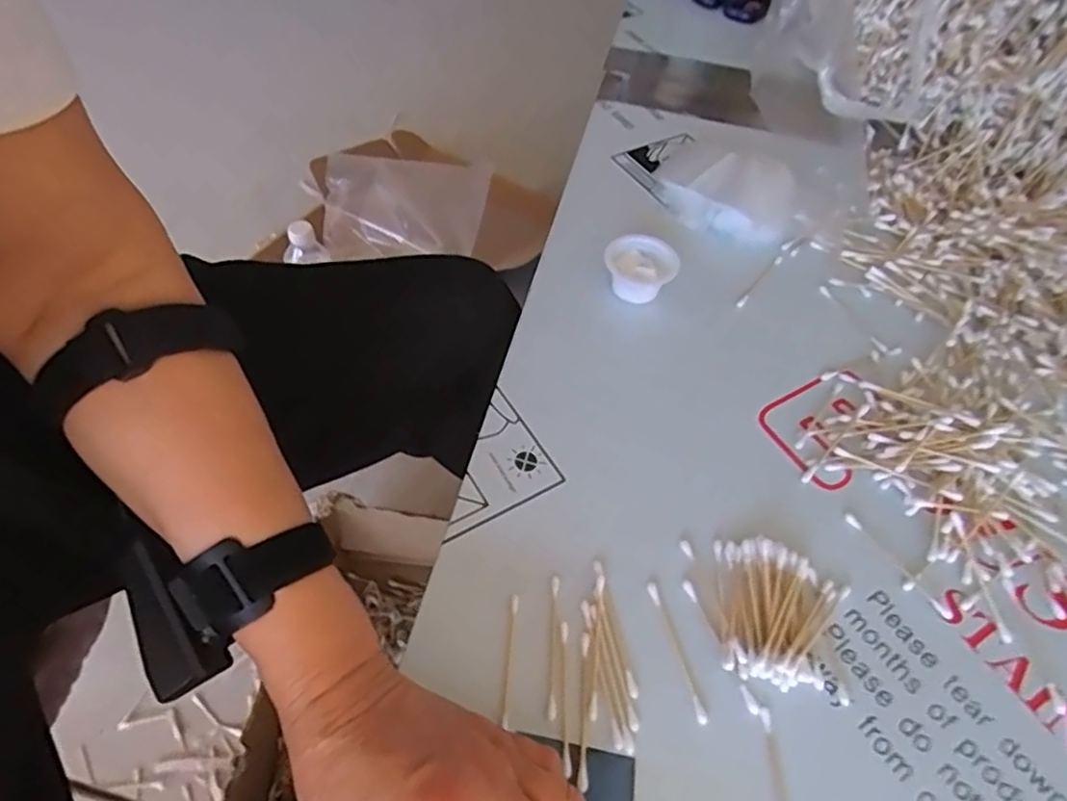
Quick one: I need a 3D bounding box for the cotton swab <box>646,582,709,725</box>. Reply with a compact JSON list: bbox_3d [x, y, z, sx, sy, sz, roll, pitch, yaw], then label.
[{"bbox_3d":[0.075,0.130,0.344,0.006,0.004,0.073,-11,56,-11],"label":"cotton swab"}]

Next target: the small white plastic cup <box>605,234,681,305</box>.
[{"bbox_3d":[0.082,-0.098,0.493,0.049,0.027,0.053,2,55,-2],"label":"small white plastic cup"}]

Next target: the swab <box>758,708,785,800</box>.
[{"bbox_3d":[0.115,0.185,0.310,0.007,0.005,0.072,2,55,-2],"label":"swab"}]

